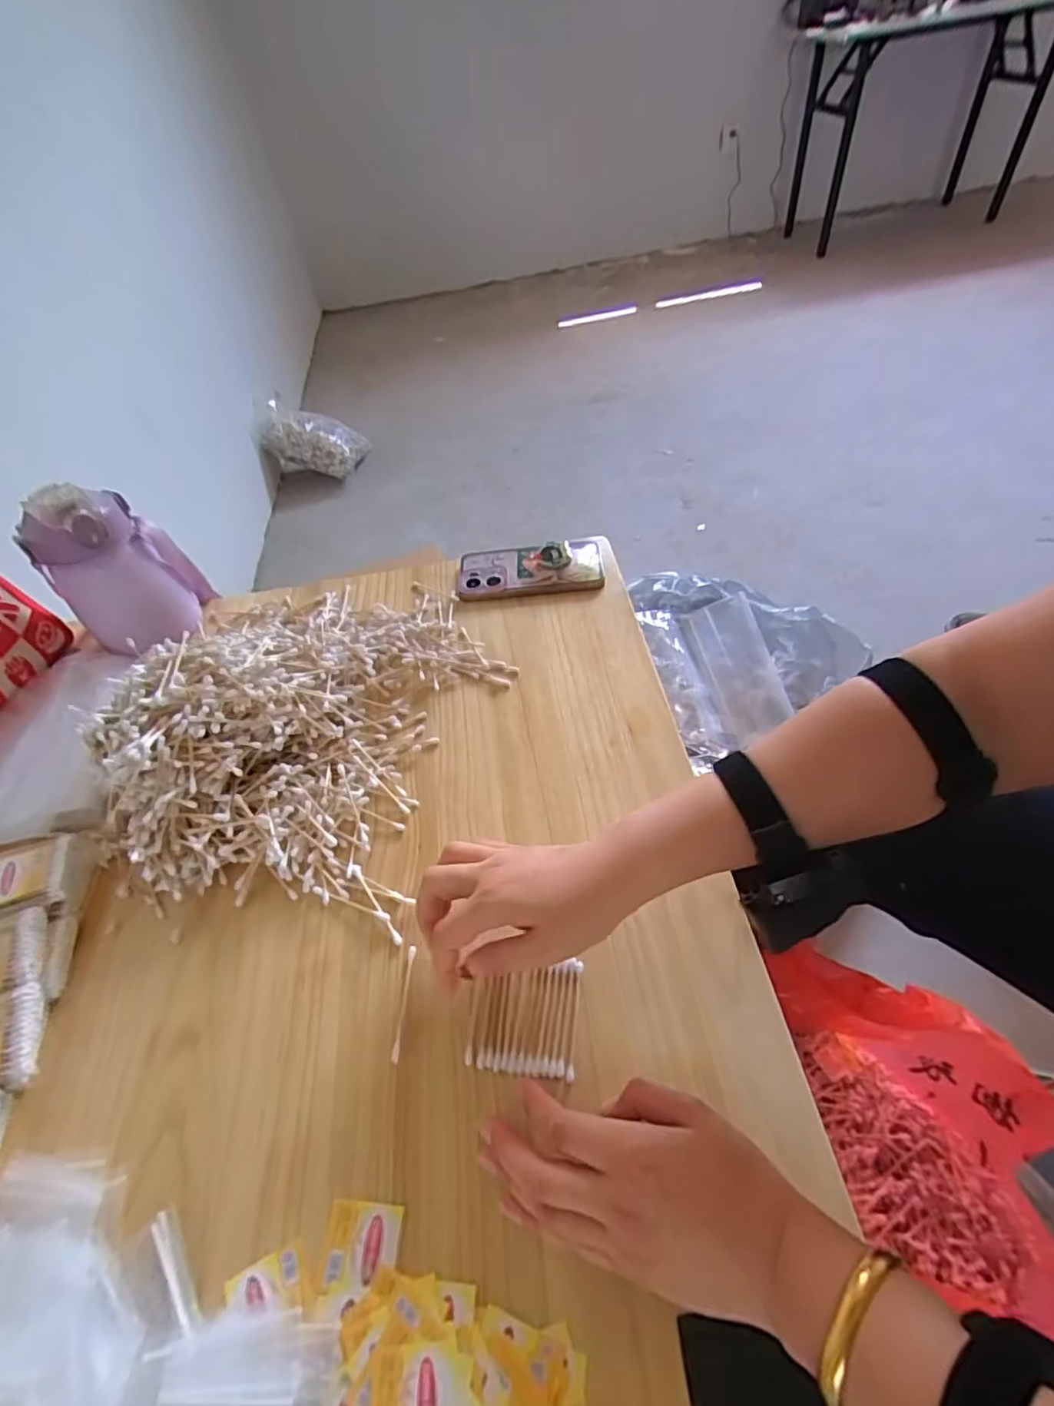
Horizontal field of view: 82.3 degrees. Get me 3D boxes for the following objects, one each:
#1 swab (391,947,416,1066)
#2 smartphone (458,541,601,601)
[{"bbox_3d":[-0.083,0.200,0.405,0.005,0.005,0.071,-1,50,6],"label":"swab"},{"bbox_3d":[0.002,-0.156,0.679,0.160,0.024,0.079,-4,50,3],"label":"smartphone"}]

